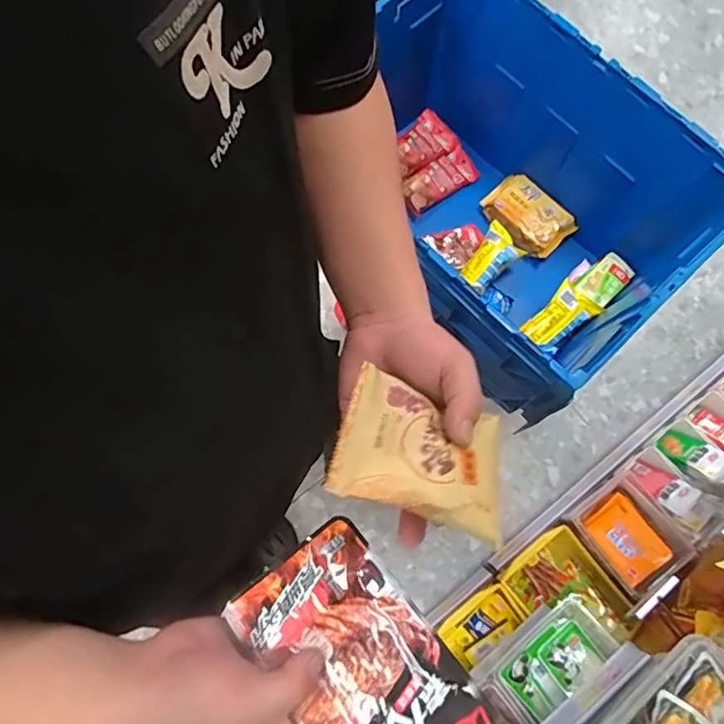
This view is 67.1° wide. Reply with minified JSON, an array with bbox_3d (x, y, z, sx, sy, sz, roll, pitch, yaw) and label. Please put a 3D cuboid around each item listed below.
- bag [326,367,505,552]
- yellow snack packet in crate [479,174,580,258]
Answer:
[{"bbox_3d":[0.035,0.058,0.329,0.099,0.030,0.078,15,54,4],"label":"bag"},{"bbox_3d":[0.293,-0.261,0.986,0.116,0.031,0.152,-42,79,-12],"label":"yellow snack packet in crate"}]

